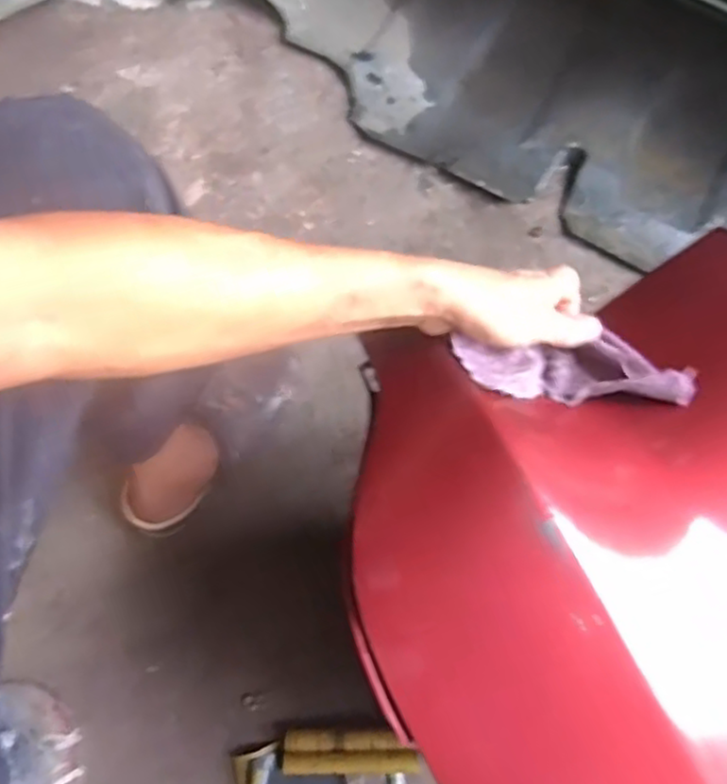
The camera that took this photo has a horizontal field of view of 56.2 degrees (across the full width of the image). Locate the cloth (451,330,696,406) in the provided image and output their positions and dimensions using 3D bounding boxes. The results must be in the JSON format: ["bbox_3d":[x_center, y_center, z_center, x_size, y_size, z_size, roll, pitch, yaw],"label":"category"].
[{"bbox_3d":[0.135,-0.018,0.461,0.146,0.052,0.057,3,72,-1],"label":"cloth"}]

